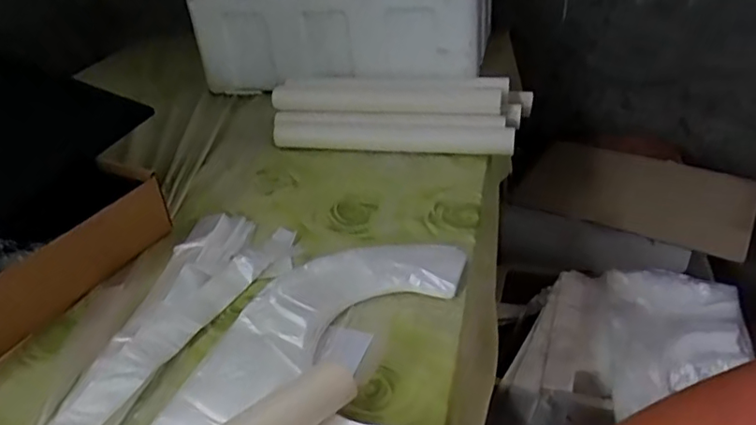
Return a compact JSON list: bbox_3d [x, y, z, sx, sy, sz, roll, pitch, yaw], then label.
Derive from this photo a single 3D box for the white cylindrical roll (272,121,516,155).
[{"bbox_3d":[0.017,-0.114,0.853,0.363,0.034,0.041,4,35,14],"label":"white cylindrical roll"}]

